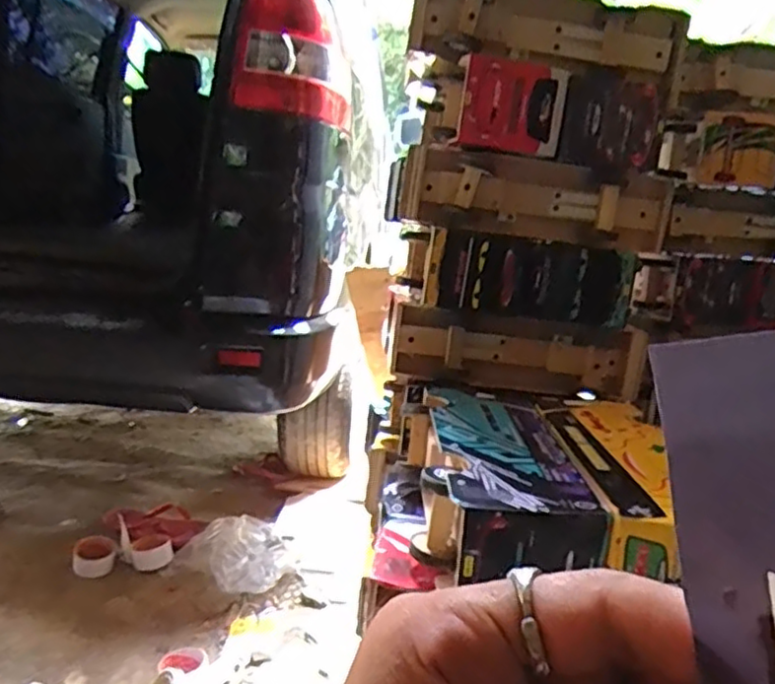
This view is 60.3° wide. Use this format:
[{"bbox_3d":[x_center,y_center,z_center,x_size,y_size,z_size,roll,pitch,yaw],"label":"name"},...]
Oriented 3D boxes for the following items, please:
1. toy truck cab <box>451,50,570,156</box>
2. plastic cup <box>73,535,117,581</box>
[{"bbox_3d":[0.158,-0.295,0.841,0.128,0.100,0.050,1,11,-22],"label":"toy truck cab"},{"bbox_3d":[-0.629,0.462,1.429,0.086,0.060,0.101,0,12,-27],"label":"plastic cup"}]

